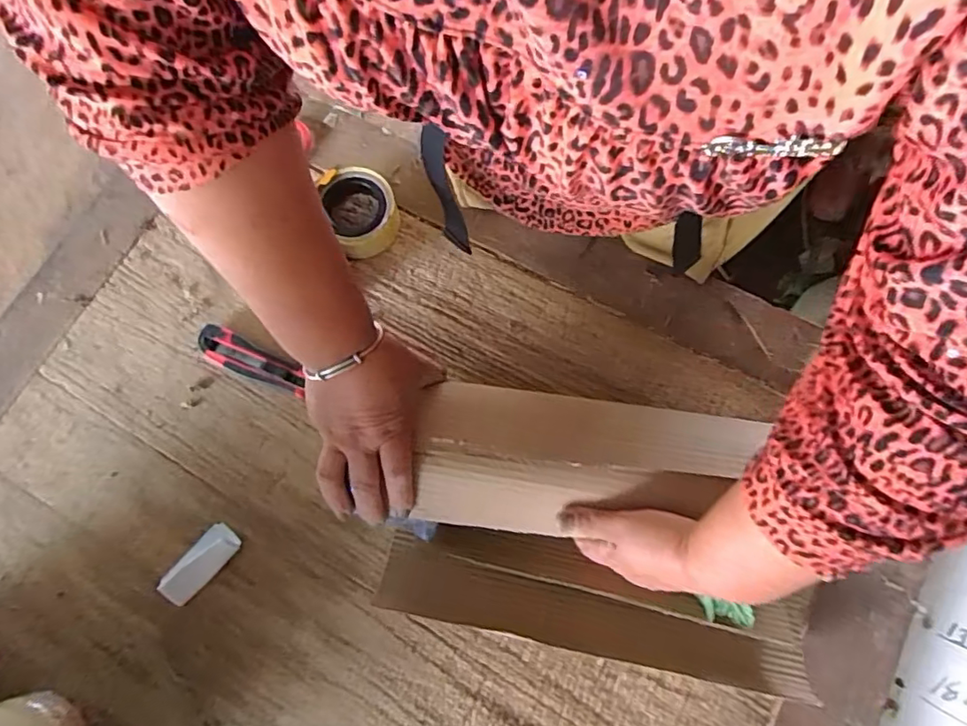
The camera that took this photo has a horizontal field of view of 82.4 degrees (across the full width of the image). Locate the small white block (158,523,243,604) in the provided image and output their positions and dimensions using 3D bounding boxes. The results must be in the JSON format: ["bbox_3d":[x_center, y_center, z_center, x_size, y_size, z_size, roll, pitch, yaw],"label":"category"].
[{"bbox_3d":[-0.283,0.199,0.549,0.036,0.021,0.077,38,78,12],"label":"small white block"}]

